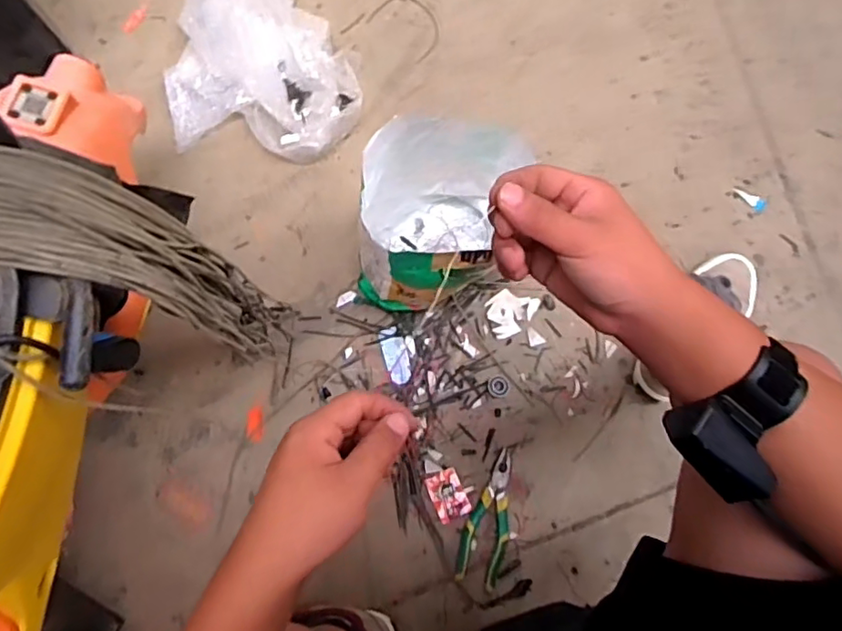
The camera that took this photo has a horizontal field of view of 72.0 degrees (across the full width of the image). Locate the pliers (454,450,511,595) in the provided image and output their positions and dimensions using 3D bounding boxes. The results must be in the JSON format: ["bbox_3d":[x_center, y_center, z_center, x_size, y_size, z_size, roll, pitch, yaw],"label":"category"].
[{"bbox_3d":[0.105,0.299,0.866,0.062,0.015,0.193,18,76,6],"label":"pliers"}]

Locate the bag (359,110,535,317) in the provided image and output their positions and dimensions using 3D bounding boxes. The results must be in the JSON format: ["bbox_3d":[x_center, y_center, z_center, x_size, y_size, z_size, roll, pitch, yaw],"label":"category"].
[{"bbox_3d":[0.022,-0.134,0.860,0.205,0.256,0.222,8,75,3],"label":"bag"}]

